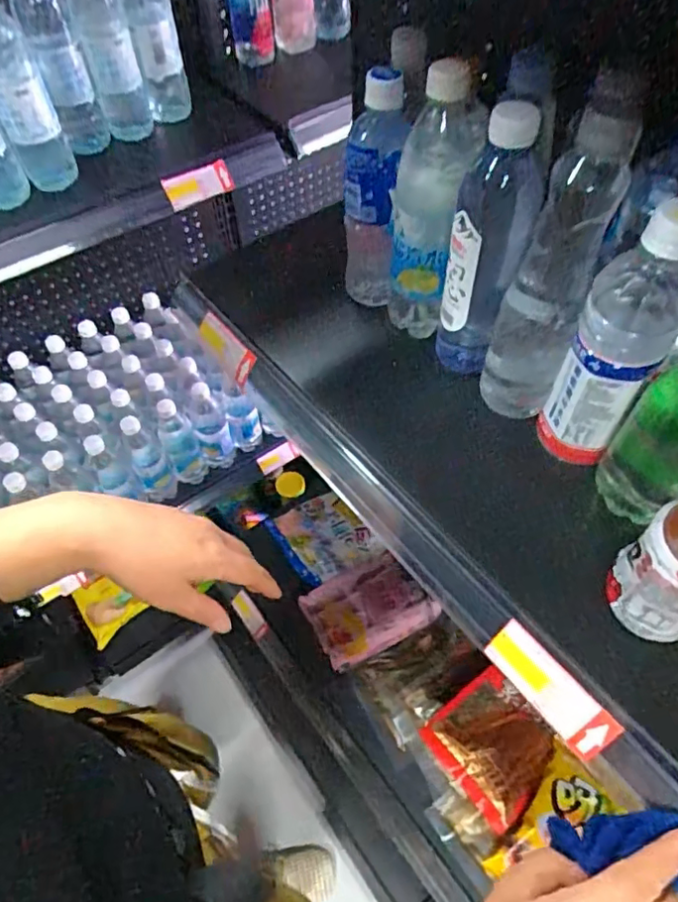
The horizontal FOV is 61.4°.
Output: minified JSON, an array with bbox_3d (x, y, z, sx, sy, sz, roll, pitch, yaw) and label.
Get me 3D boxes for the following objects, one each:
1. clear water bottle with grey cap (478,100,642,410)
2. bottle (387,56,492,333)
[{"bbox_3d":[0.156,-0.121,0.428,0.053,0.243,0.057,15,58,12],"label":"clear water bottle with grey cap"},{"bbox_3d":[0.077,-0.193,0.493,0.064,0.234,0.052,11,57,9],"label":"bottle"}]

